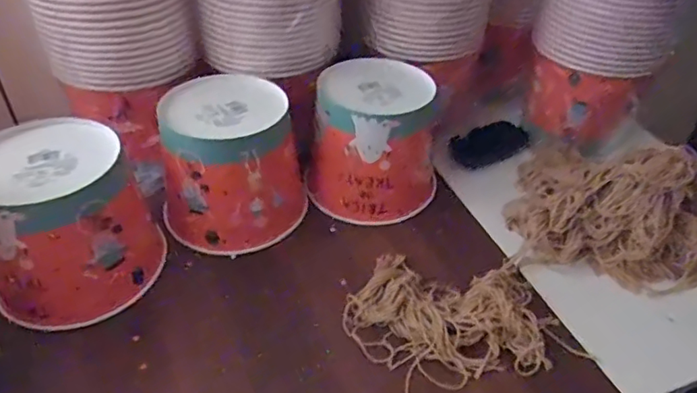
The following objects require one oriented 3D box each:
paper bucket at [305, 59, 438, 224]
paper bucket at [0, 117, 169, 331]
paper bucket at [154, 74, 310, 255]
[{"bbox_3d":[0.034,-0.060,0.632,0.144,0.139,0.134,7,40,6],"label":"paper bucket"},{"bbox_3d":[-0.260,0.022,0.505,0.148,0.135,0.138,-18,44,-23],"label":"paper bucket"},{"bbox_3d":[-0.126,-0.034,0.586,0.150,0.139,0.142,-6,41,-9],"label":"paper bucket"}]

